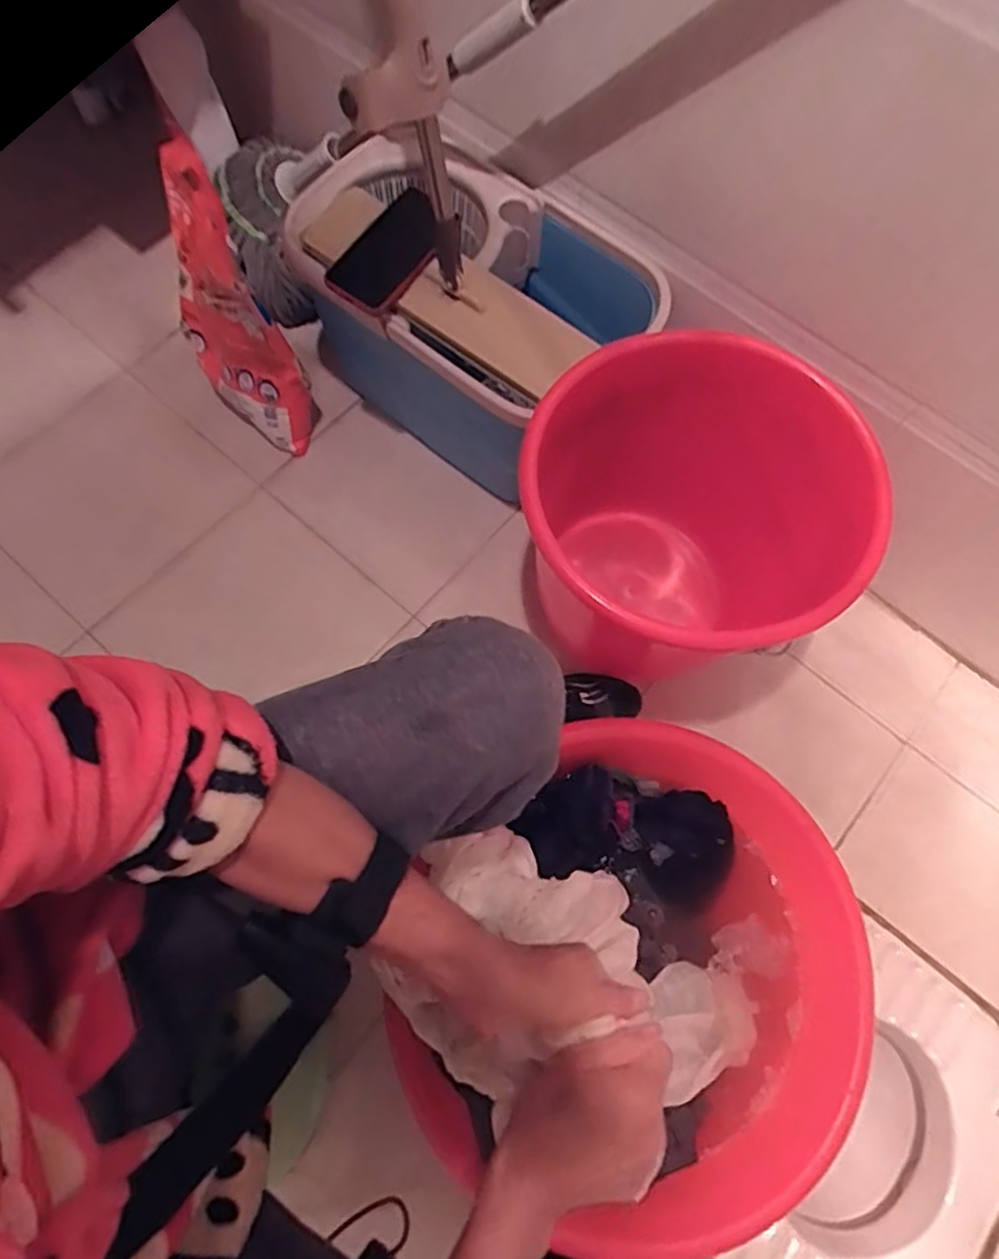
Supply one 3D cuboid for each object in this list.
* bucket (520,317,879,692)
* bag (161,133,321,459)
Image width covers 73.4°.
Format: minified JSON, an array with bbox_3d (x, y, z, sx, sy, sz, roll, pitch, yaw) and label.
[{"bbox_3d":[0.200,-0.092,0.801,0.333,0.364,0.330,1,70,-2],"label":"bucket"},{"bbox_3d":[-0.362,-0.422,0.875,0.117,0.325,0.263,-27,74,-11],"label":"bag"}]

